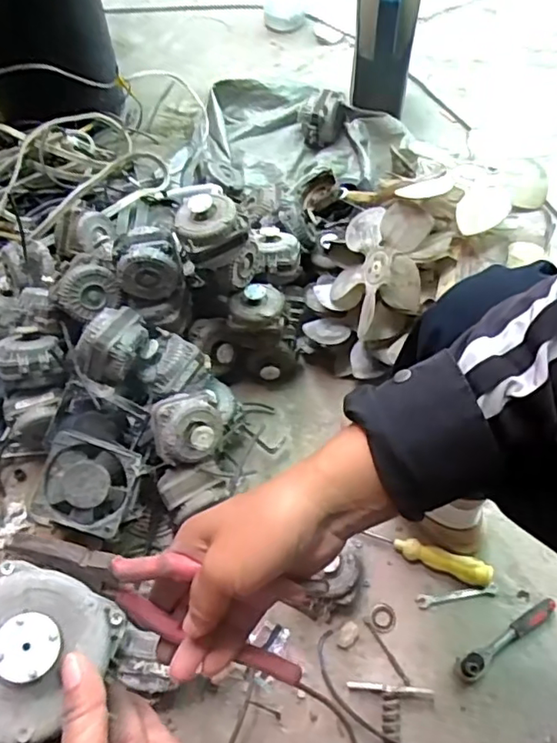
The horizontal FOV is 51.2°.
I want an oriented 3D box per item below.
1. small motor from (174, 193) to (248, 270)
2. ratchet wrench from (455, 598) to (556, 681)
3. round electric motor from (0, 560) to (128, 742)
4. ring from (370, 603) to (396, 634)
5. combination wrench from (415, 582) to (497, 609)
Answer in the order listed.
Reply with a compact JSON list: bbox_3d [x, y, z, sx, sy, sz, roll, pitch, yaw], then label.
[{"bbox_3d":[-0.086,-0.178,0.731,0.081,0.068,0.068,-25,64,-10],"label":"small motor"},{"bbox_3d":[0.280,0.326,0.707,0.150,0.027,0.027,-28,64,-14],"label":"ratchet wrench"},{"bbox_3d":[-0.127,0.145,0.303,0.082,0.048,0.082,11,57,-17],"label":"round electric motor"},{"bbox_3d":[0.133,0.314,0.741,0.032,0.004,0.034,0,61,1],"label":"ring"},{"bbox_3d":[0.230,0.288,0.749,0.102,0.004,0.017,-11,76,-1],"label":"combination wrench"}]

